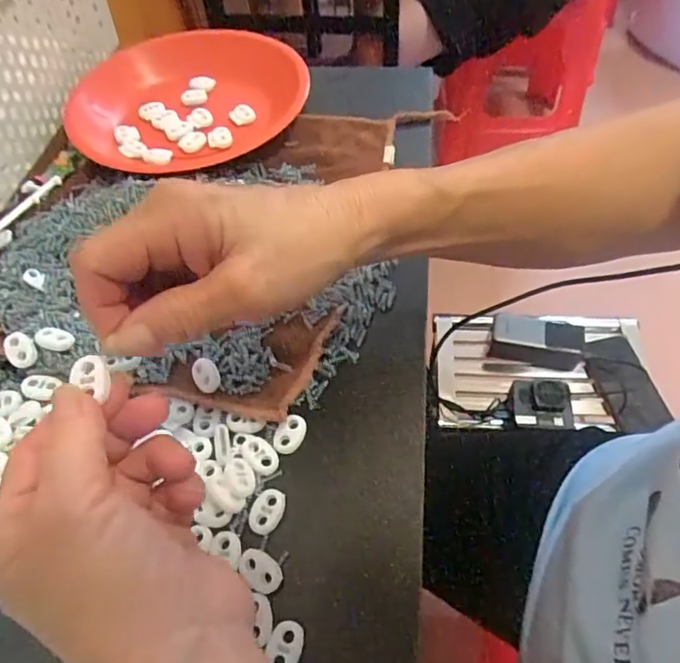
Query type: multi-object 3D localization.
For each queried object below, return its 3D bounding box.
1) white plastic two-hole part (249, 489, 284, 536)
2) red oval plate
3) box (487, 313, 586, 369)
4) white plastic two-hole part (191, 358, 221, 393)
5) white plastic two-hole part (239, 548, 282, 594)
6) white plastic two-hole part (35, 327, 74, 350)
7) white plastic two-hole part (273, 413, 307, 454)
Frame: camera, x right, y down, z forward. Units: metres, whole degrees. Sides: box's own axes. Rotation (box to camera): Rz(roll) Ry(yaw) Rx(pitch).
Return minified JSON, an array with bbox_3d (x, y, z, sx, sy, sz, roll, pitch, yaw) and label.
[{"bbox_3d":[-0.037,0.090,0.267,0.016,0.004,0.023,18,59,16],"label":"white plastic two-hole part"},{"bbox_3d":[-0.137,-0.203,0.450,0.179,0.043,0.198,36,65,25],"label":"red oval plate"},{"bbox_3d":[0.287,0.016,0.778,0.133,0.063,0.050,6,57,8],"label":"box"},{"bbox_3d":[-0.077,0.025,0.305,0.014,0.004,0.020,-26,82,-9],"label":"white plastic two-hole part"},{"bbox_3d":[-0.038,0.113,0.251,0.022,0.004,0.015,34,64,24],"label":"white plastic two-hole part"},{"bbox_3d":[-0.172,0.004,0.319,0.025,0.004,0.014,3,75,3],"label":"white plastic two-hole part"},{"bbox_3d":[-0.027,0.055,0.288,0.014,0.004,0.022,30,63,22],"label":"white plastic two-hole part"}]

